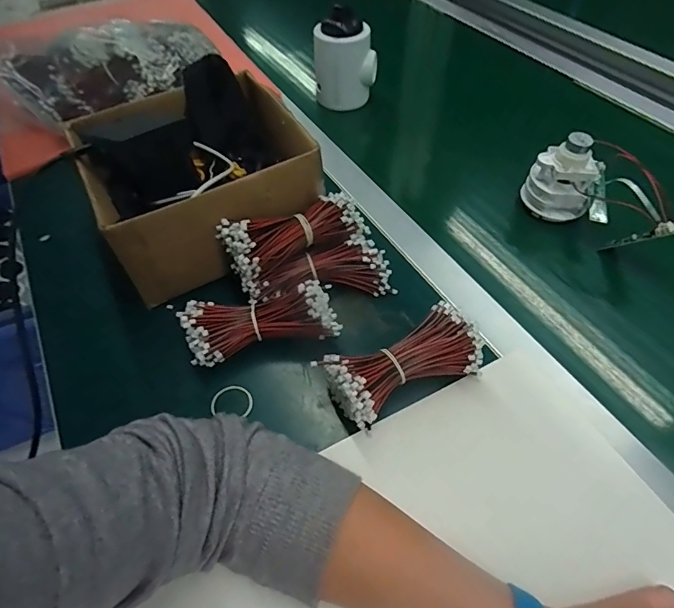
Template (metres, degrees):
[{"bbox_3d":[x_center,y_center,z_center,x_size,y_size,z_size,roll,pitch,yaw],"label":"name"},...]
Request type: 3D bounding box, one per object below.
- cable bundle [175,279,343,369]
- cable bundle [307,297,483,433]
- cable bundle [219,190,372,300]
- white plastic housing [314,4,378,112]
[{"bbox_3d":[-0.065,0.017,0.383,0.126,0.057,0.047,-10,58,-9],"label":"cable bundle"},{"bbox_3d":[0.051,0.051,0.356,0.119,0.054,0.056,-21,60,-15],"label":"cable bundle"},{"bbox_3d":[-0.038,-0.067,0.406,0.128,0.045,0.053,-23,61,-16],"label":"cable bundle"},{"bbox_3d":[0.010,-0.345,0.629,0.083,0.108,0.060,-24,61,-17],"label":"white plastic housing"}]

